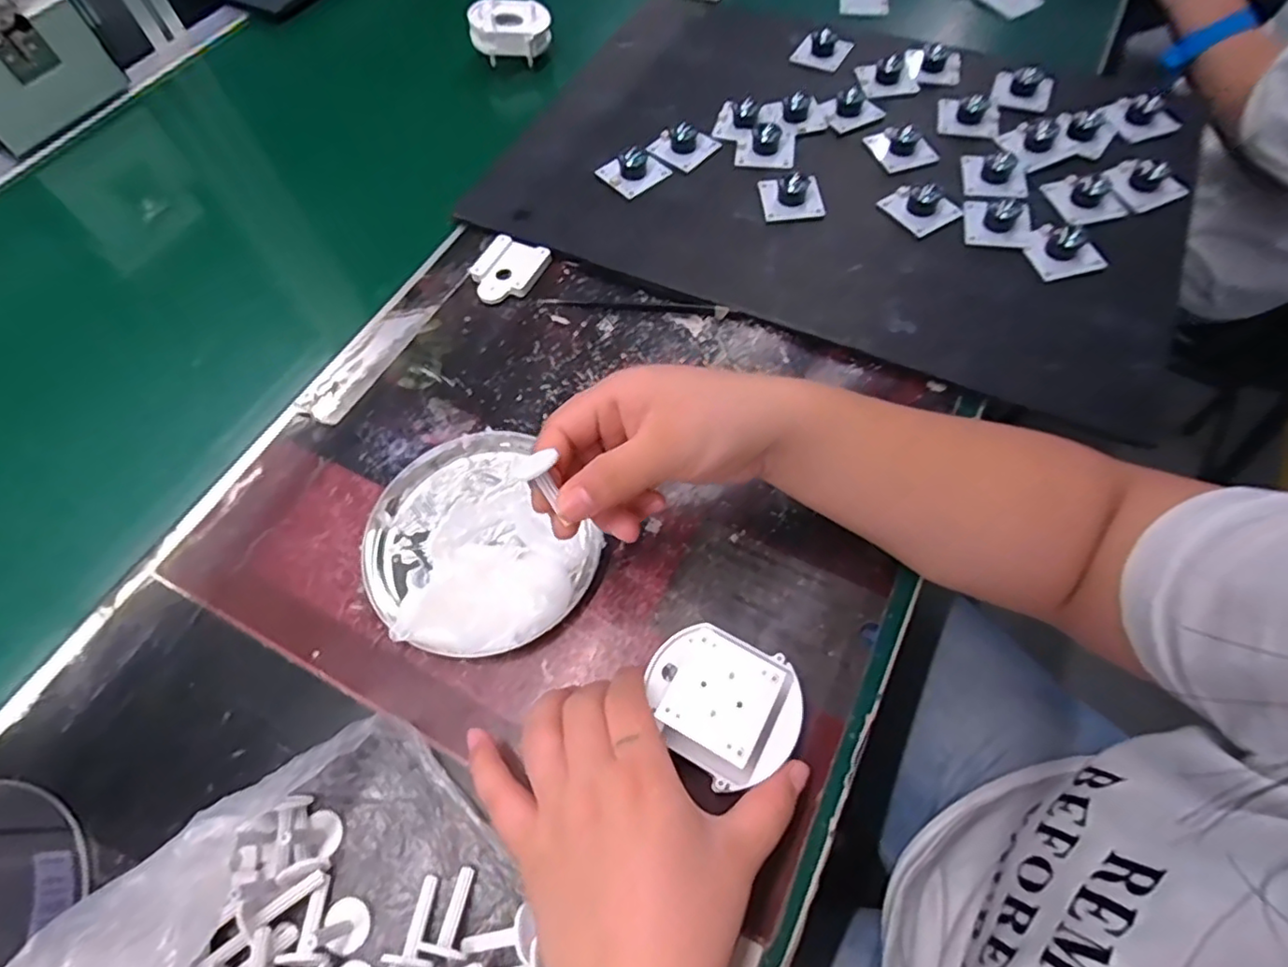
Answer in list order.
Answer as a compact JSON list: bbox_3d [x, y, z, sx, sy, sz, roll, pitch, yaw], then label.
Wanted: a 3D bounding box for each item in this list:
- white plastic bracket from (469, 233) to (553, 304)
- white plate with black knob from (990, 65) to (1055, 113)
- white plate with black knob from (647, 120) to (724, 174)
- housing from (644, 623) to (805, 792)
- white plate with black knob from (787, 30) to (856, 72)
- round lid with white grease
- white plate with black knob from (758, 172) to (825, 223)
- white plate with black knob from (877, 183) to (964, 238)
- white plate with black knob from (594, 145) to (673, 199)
[{"bbox_3d":[-0.098,-0.151,0.443,0.049,0.010,0.055,22,65,14],"label":"white plastic bracket"},{"bbox_3d":[0.305,-0.320,0.502,0.044,0.020,0.034,25,65,15],"label":"white plate with black knob"},{"bbox_3d":[0.031,-0.270,0.490,0.044,0.024,0.044,40,70,21],"label":"white plate with black knob"},{"bbox_3d":[0.034,0.095,0.275,0.069,0.018,0.058,25,65,15],"label":"housing"},{"bbox_3d":[0.156,-0.381,0.547,0.045,0.024,0.031,35,68,19],"label":"white plate with black knob"},{"bbox_3d":[-0.094,0.030,0.338,0.113,0.025,0.127,-34,65,-15],"label":"round lid with white grease"},{"bbox_3d":[0.108,-0.212,0.455,0.041,0.020,0.042,-1,61,2],"label":"white plate with black knob"},{"bbox_3d":[0.199,-0.203,0.444,0.038,0.020,0.045,-27,63,-12],"label":"white plate with black knob"},{"bbox_3d":[-0.009,-0.244,0.476,0.042,0.020,0.043,41,70,21],"label":"white plate with black knob"}]

